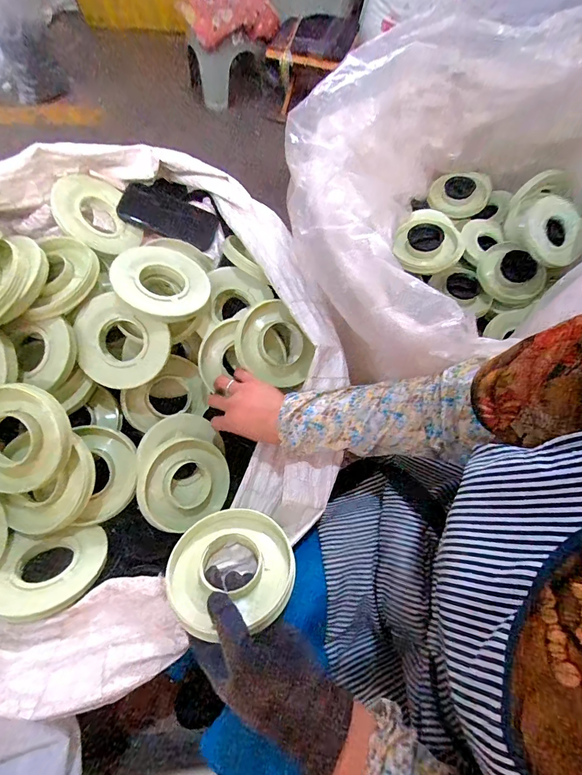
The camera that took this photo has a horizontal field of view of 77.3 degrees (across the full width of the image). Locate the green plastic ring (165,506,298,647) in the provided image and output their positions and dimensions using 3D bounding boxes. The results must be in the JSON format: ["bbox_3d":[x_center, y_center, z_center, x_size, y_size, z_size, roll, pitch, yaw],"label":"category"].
[{"bbox_3d":[-0.063,0.188,0.386,0.130,0.025,0.122,0,40,0],"label":"green plastic ring"}]

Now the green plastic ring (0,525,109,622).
[{"bbox_3d":[-0.289,0.220,0.437,0.114,0.021,0.112,6,28,-3],"label":"green plastic ring"}]

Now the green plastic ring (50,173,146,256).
[{"bbox_3d":[-0.313,-0.275,0.580,0.117,0.022,0.121,-30,97,-48],"label":"green plastic ring"}]

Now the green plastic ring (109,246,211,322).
[{"bbox_3d":[-0.186,-0.150,0.521,0.125,0.022,0.125,9,60,-17],"label":"green plastic ring"}]

